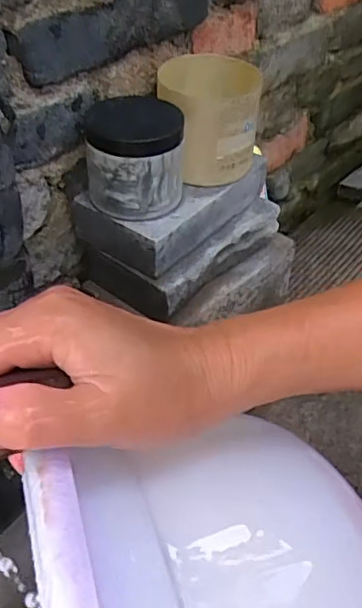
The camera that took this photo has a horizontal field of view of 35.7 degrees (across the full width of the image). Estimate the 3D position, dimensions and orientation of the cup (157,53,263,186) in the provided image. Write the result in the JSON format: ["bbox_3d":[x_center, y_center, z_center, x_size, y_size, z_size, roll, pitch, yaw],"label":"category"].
[{"bbox_3d":[0.031,-0.189,0.573,0.093,0.099,0.092,-3,44,3],"label":"cup"}]

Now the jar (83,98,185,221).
[{"bbox_3d":[-0.041,-0.140,0.531,0.090,0.084,0.088,-3,44,3],"label":"jar"}]

